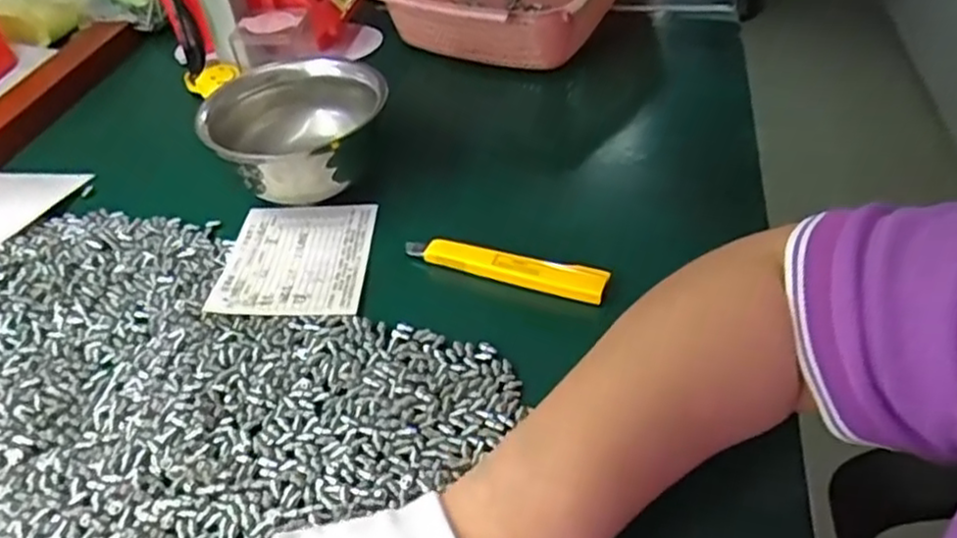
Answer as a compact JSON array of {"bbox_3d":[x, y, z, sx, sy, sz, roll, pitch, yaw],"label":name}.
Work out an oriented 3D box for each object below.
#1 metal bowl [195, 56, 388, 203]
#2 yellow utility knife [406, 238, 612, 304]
[{"bbox_3d":[-0.125,-0.095,0.504,0.121,0.075,0.121,-3,43,3],"label":"metal bowl"},{"bbox_3d":[0.015,-0.003,0.428,0.125,0.012,0.020,12,46,18],"label":"yellow utility knife"}]

